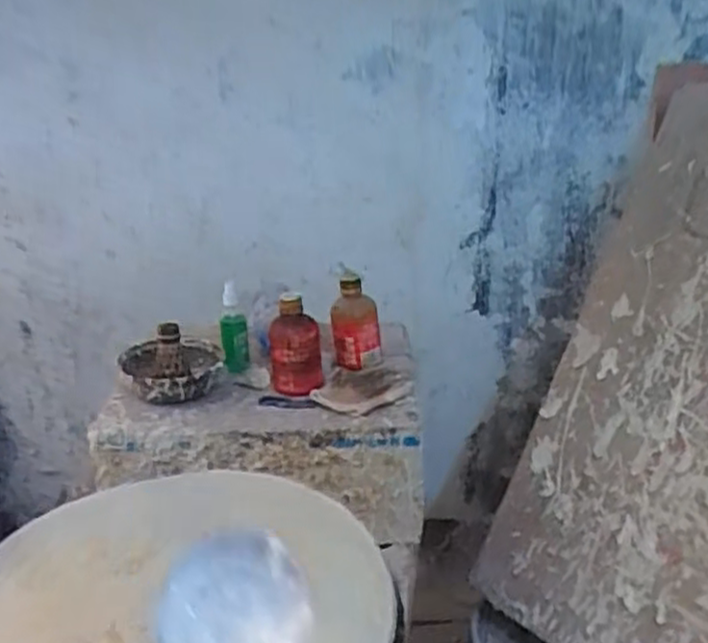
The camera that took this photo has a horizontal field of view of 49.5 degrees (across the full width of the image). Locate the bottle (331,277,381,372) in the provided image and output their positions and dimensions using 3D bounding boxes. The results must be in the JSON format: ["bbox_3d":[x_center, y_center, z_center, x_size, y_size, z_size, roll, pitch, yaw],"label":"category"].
[{"bbox_3d":[0.003,0.003,1.124,0.071,0.119,0.061,-2,25,0],"label":"bottle"}]

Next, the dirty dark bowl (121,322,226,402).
[{"bbox_3d":[-0.252,0.049,1.057,0.135,0.094,0.124,-8,26,-13],"label":"dirty dark bowl"}]

